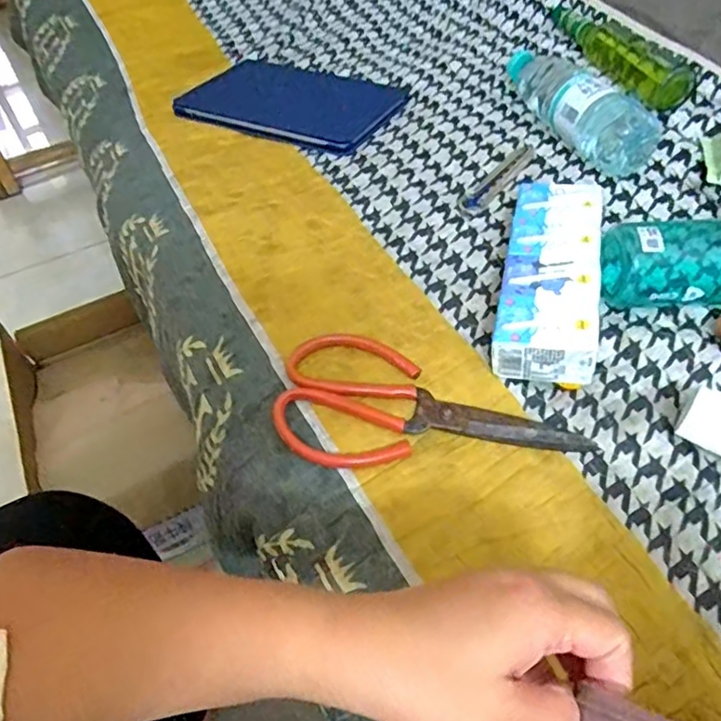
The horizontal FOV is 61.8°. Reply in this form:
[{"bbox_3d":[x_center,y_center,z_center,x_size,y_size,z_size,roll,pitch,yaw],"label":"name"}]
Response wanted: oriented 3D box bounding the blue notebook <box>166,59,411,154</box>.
[{"bbox_3d":[-0.082,-0.320,0.741,0.253,0.012,0.175,22,56,19],"label":"blue notebook"}]

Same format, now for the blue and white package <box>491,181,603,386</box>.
[{"bbox_3d":[0.157,-0.075,0.500,0.073,0.044,0.207,10,53,11],"label":"blue and white package"}]

